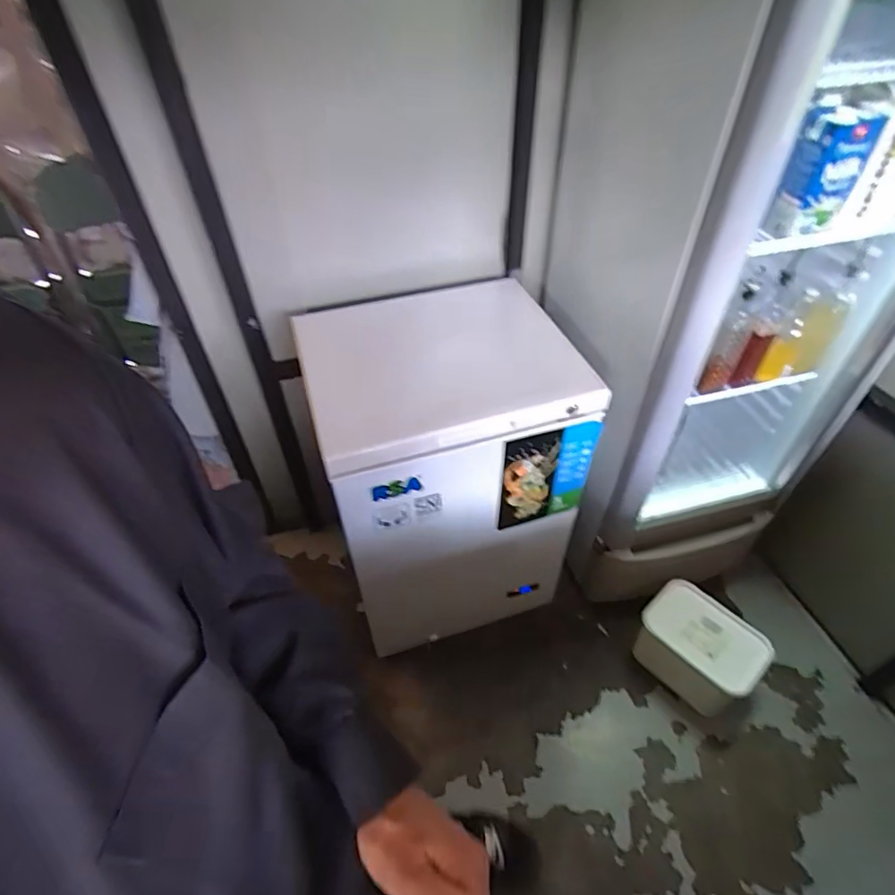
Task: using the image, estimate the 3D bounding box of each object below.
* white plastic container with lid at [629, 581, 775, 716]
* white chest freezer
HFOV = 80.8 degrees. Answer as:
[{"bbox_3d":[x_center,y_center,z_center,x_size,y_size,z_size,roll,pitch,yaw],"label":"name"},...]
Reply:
[{"bbox_3d":[0.692,0.553,1.465,0.226,0.233,0.294,-34,53,-28],"label":"white plastic container with lid"},{"bbox_3d":[-0.012,0.077,1.391,0.551,0.822,0.474,-14,46,-12],"label":"white chest freezer"}]

